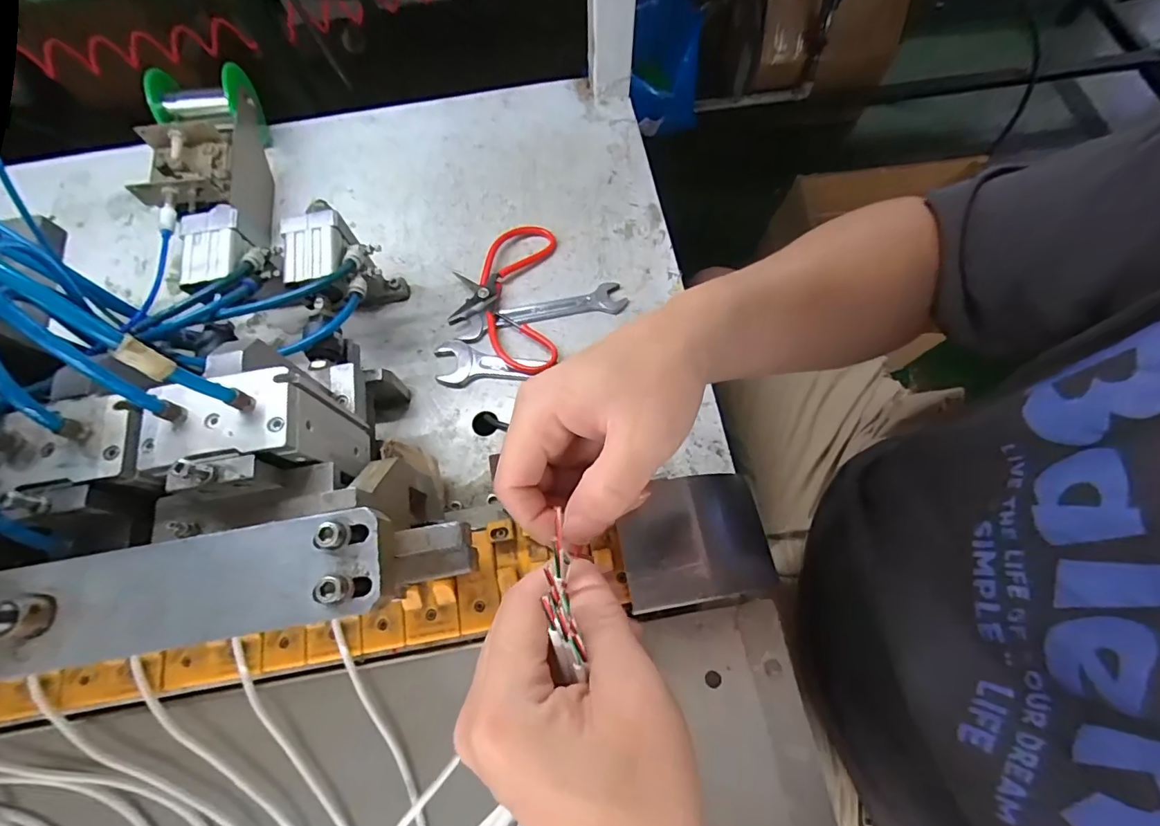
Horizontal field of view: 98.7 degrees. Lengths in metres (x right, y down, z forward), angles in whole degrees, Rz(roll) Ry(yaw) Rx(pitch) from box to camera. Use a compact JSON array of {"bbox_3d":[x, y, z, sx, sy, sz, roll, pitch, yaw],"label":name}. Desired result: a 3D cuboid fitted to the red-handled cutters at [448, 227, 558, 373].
[{"bbox_3d":[-0.071,-0.107,0.458,0.095,0.015,0.152,-2,71,2],"label":"red-handled cutters"}]

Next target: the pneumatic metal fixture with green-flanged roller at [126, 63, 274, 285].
[{"bbox_3d":[-0.328,-0.202,0.452,0.095,0.104,0.297,-22,58,-5],"label":"pneumatic metal fixture with green-flanged roller"}]

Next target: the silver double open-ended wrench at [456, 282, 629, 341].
[{"bbox_3d":[-0.035,-0.093,0.454,0.151,0.013,0.029,-14,71,-2],"label":"silver double open-ended wrench"}]

